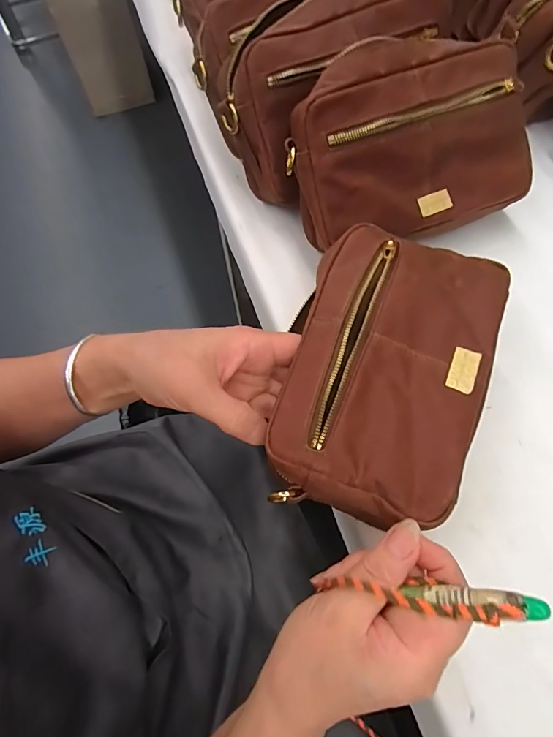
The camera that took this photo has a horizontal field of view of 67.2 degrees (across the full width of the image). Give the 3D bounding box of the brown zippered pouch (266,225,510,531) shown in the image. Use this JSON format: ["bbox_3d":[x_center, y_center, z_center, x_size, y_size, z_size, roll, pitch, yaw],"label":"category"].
[{"bbox_3d":[0.069,-0.003,0.261,0.117,0.037,0.181,20,70,8],"label":"brown zippered pouch"}]

